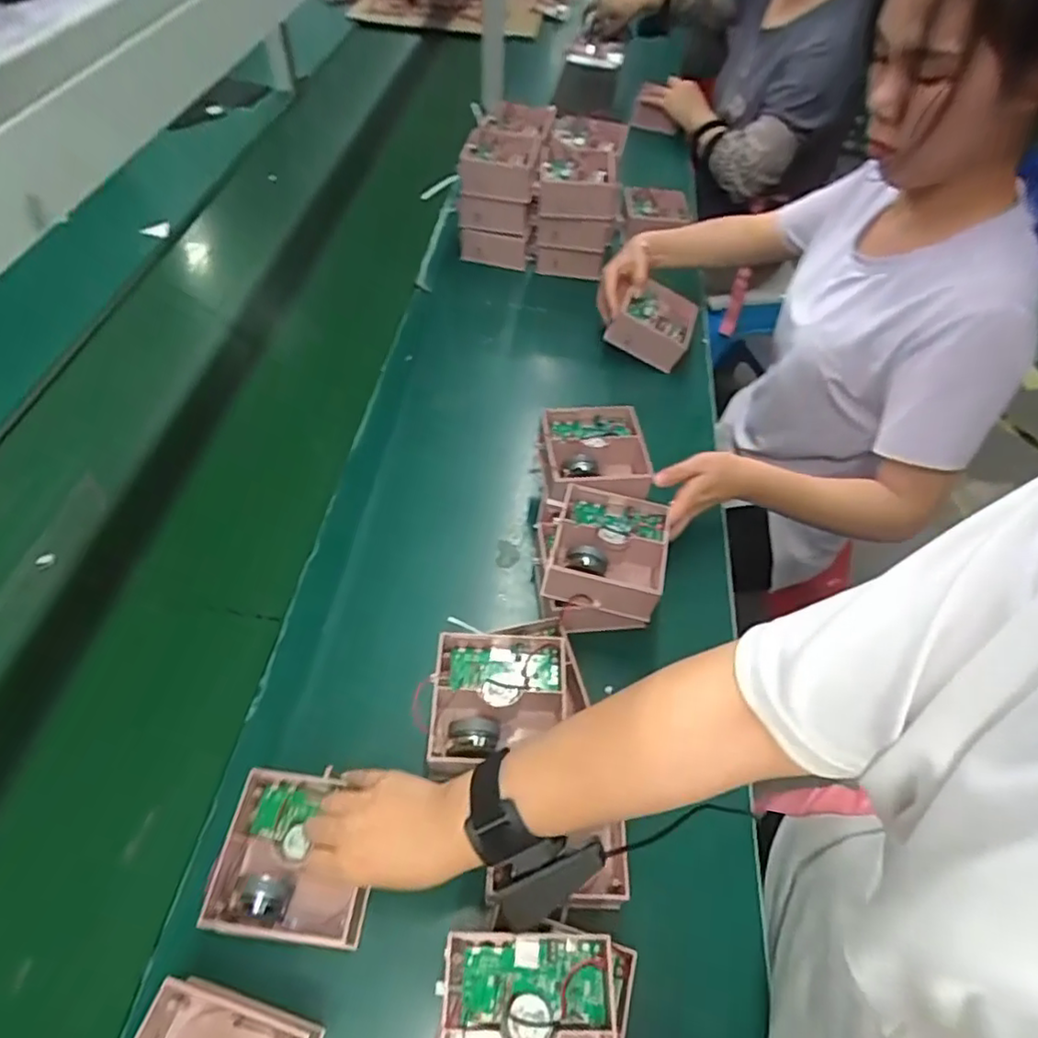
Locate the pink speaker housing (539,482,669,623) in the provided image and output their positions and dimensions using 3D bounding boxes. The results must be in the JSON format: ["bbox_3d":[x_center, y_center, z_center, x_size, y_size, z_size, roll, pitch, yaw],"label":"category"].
[{"bbox_3d":[0.084,0.033,0.578,0.105,0.050,0.120,13,53,5],"label":"pink speaker housing"}]

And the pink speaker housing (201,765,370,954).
[{"bbox_3d":[-0.158,0.244,0.452,0.103,0.042,0.104,5,53,0],"label":"pink speaker housing"}]

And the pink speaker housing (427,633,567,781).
[{"bbox_3d":[-0.016,0.147,0.489,0.104,0.046,0.108,-1,53,-5],"label":"pink speaker housing"}]

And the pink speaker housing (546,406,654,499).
[{"bbox_3d":[0.078,-0.062,0.645,0.113,0.052,0.115,-2,53,-6],"label":"pink speaker housing"}]

